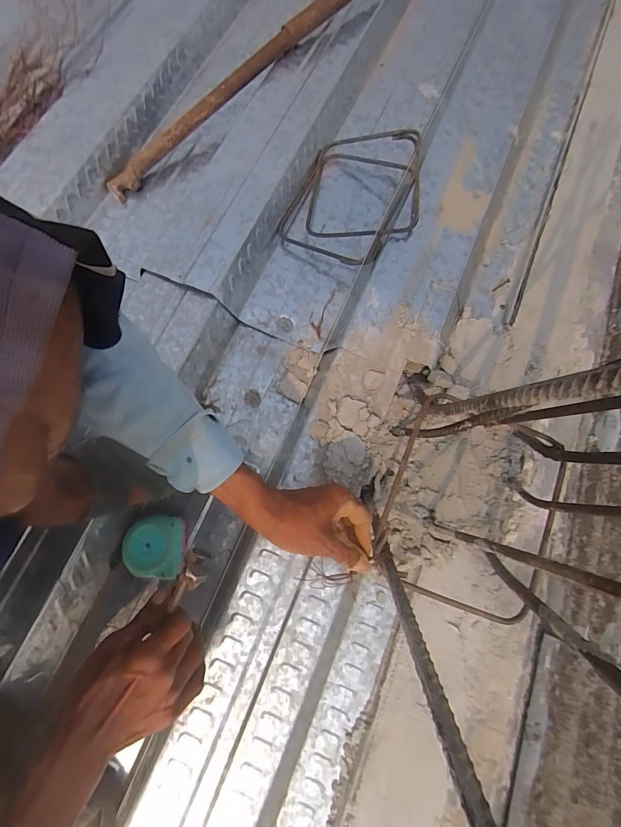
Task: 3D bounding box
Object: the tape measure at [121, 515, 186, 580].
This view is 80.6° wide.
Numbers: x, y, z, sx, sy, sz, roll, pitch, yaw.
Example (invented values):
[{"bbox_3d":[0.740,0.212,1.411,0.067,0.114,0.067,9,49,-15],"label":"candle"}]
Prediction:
[{"bbox_3d":[-0.203,0.178,0.489,0.073,0.043,0.076,-3,75,-1],"label":"tape measure"}]

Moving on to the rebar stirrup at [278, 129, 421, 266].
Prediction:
[{"bbox_3d":[0.089,-0.383,0.629,0.212,0.057,0.280,24,76,6],"label":"rebar stirrup"}]

